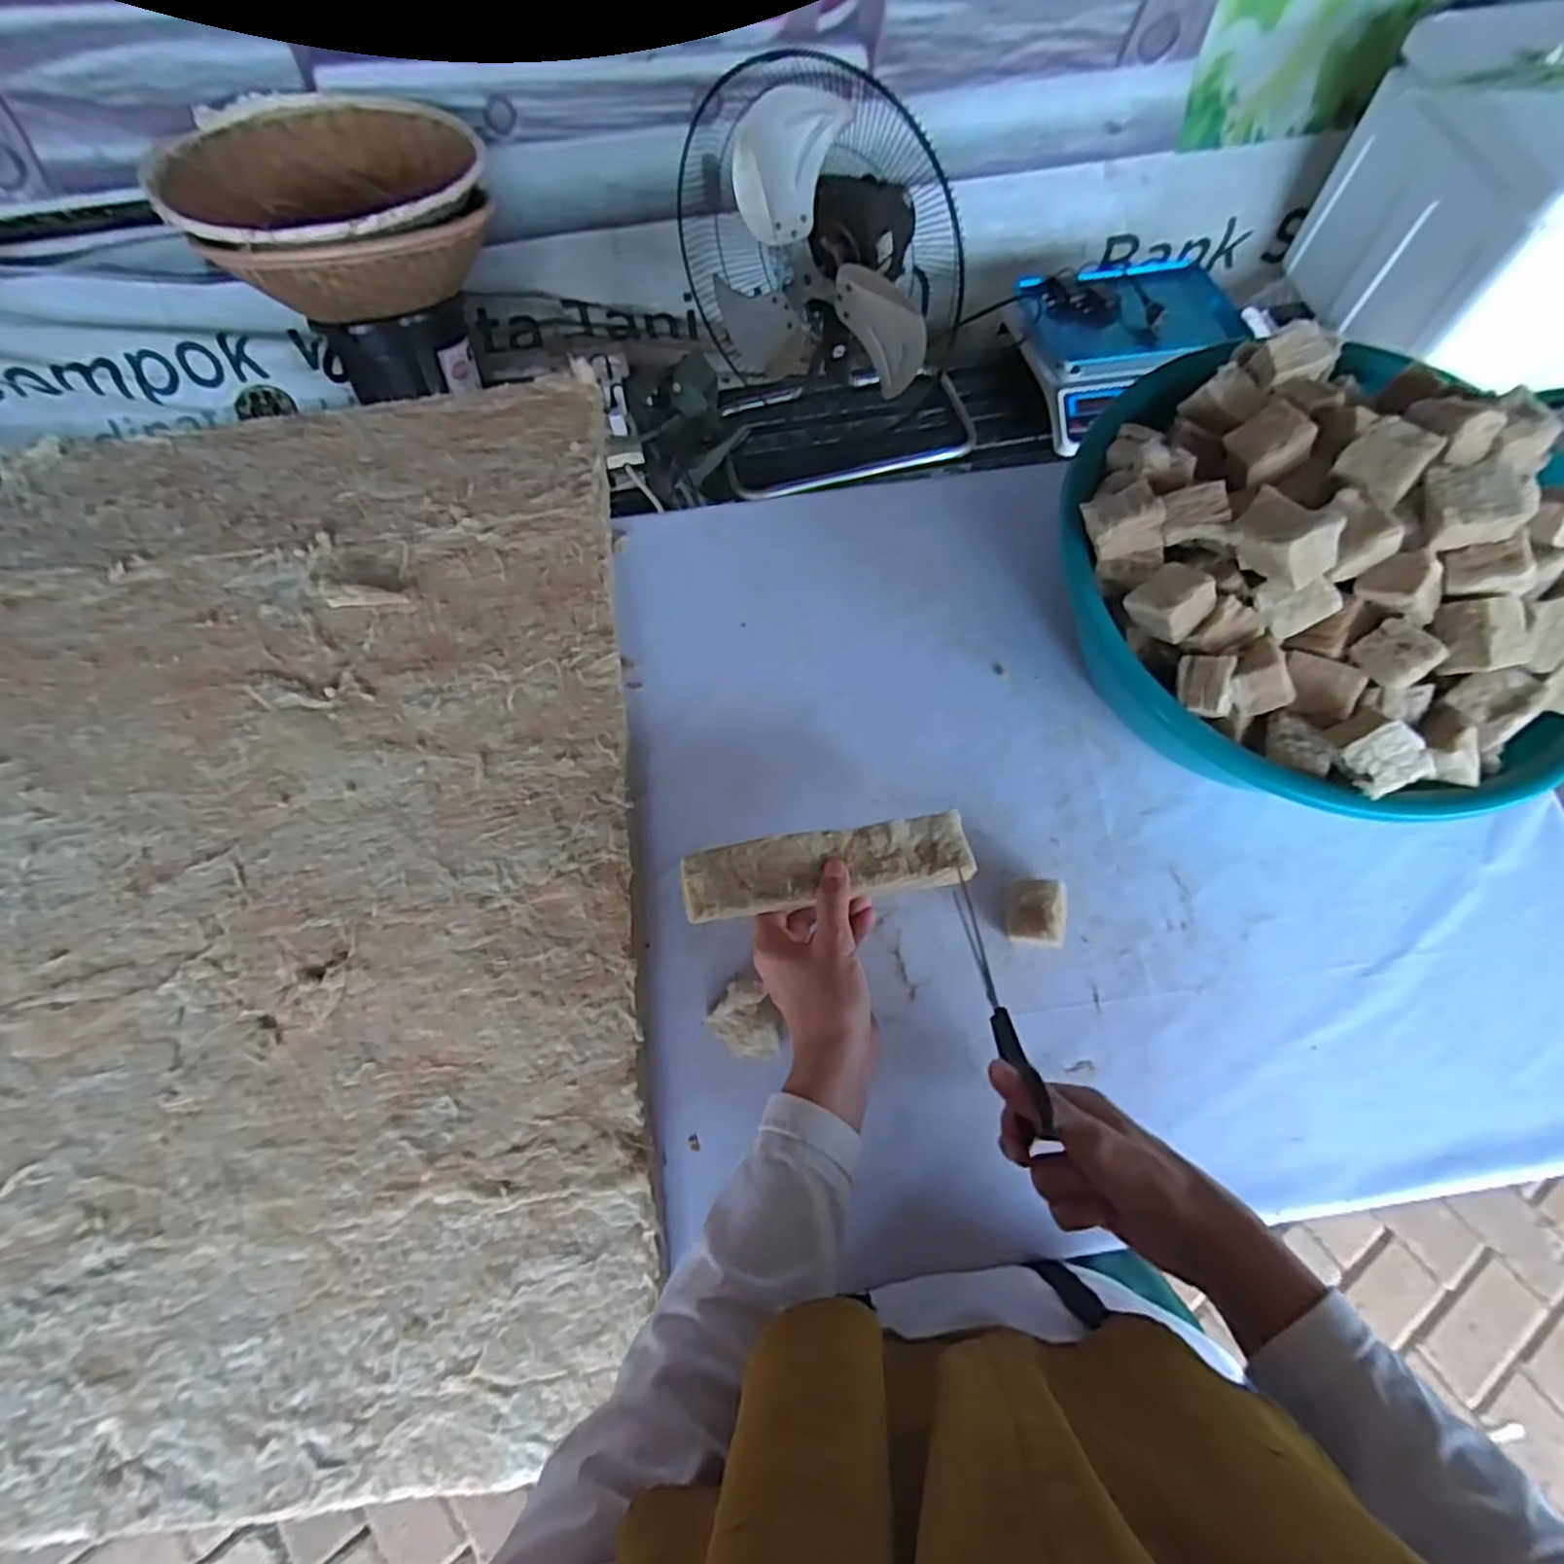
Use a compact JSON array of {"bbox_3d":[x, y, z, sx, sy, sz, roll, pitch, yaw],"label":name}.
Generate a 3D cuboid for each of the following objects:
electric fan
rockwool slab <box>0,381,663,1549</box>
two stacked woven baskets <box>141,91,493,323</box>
[{"bbox_3d":[0.057,-0.739,1.033,0.406,0.419,0.192,30,72,13],"label":"electric fan"},{"bbox_3d":[-0.372,0.028,0.526,0.548,0.041,0.781,-8,68,-2],"label":"rockwool slab"},{"bbox_3d":[-0.629,-0.827,1.017,0.407,0.152,0.391,-26,69,-9],"label":"two stacked woven baskets"}]

